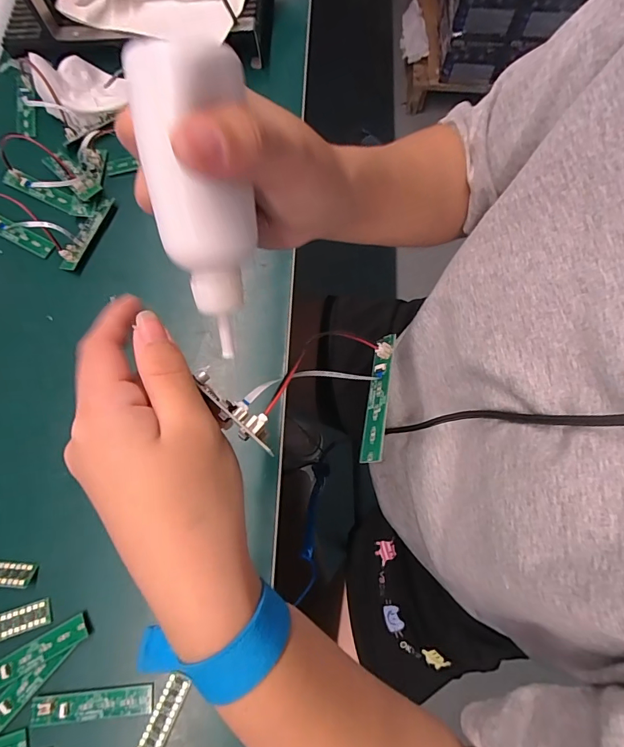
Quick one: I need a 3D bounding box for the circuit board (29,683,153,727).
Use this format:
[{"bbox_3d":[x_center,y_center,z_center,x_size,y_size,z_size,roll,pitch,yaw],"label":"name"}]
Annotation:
[{"bbox_3d":[-0.157,0.235,0.289,0.084,0.010,0.019,-5,74,-3],"label":"circuit board"}]

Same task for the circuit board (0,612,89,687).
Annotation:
[{"bbox_3d":[-0.204,0.204,0.297,0.080,0.005,0.017,-27,76,-10],"label":"circuit board"}]

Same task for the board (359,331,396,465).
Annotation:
[{"bbox_3d":[0.039,0.013,0.254,0.015,0.009,0.082,-9,62,42],"label":"board"}]

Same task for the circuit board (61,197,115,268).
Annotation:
[{"bbox_3d":[-0.217,-0.136,0.392,0.017,0.010,0.081,20,73,4],"label":"circuit board"}]

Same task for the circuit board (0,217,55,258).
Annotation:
[{"bbox_3d":[-0.287,-0.137,0.393,0.084,0.010,0.019,27,74,6],"label":"circuit board"}]

